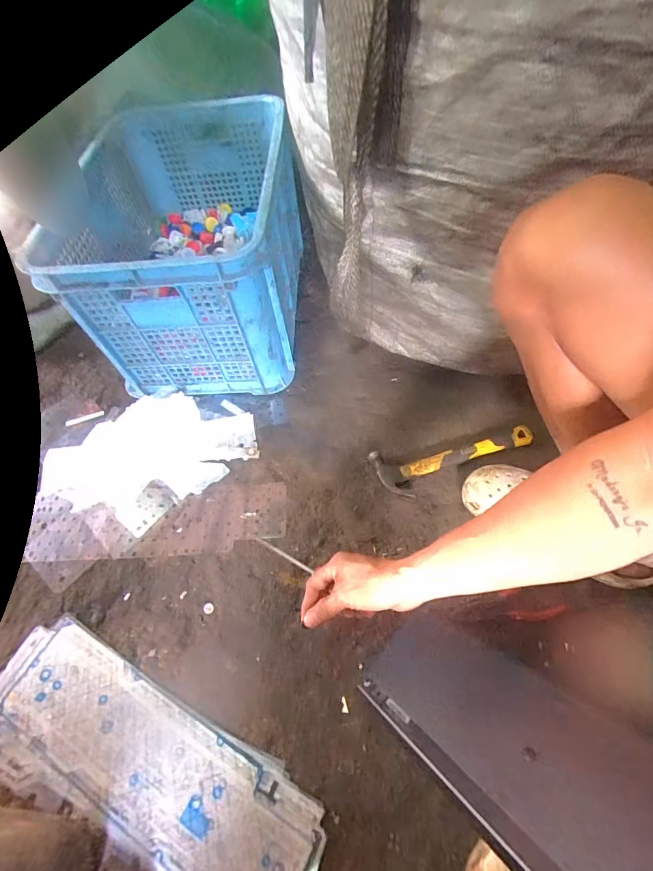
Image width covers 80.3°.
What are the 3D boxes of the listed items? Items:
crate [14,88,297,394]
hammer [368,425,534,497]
[{"bbox_3d":[-0.229,-0.377,0.770,0.305,0.388,0.557,1,59,5],"label":"crate"},{"bbox_3d":[0.223,0.043,0.671,0.283,0.029,0.078,-10,59,-2],"label":"hammer"}]

